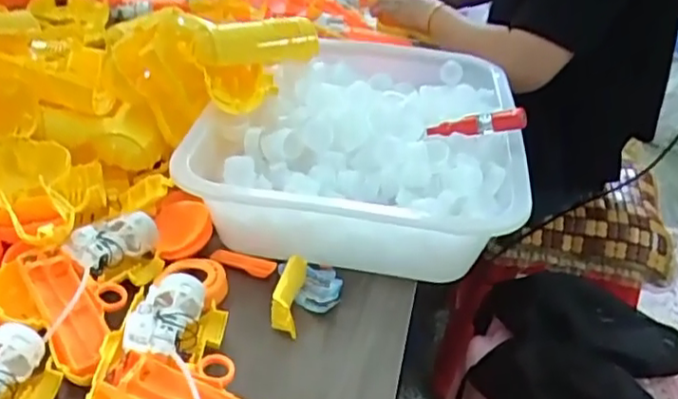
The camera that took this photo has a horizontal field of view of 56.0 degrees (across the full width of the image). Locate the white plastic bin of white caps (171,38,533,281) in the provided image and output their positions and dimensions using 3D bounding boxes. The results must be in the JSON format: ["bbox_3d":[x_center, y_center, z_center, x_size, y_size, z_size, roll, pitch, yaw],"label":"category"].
[{"bbox_3d":[0.031,-0.070,0.672,0.291,0.109,0.381,8,33,5],"label":"white plastic bin of white caps"}]

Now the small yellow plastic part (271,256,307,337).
[{"bbox_3d":[-0.038,0.077,0.514,0.020,0.040,0.063,9,50,7],"label":"small yellow plastic part"}]

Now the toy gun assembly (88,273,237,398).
[{"bbox_3d":[-0.105,0.127,0.414,0.108,0.040,0.196,-13,36,-25],"label":"toy gun assembly"}]

